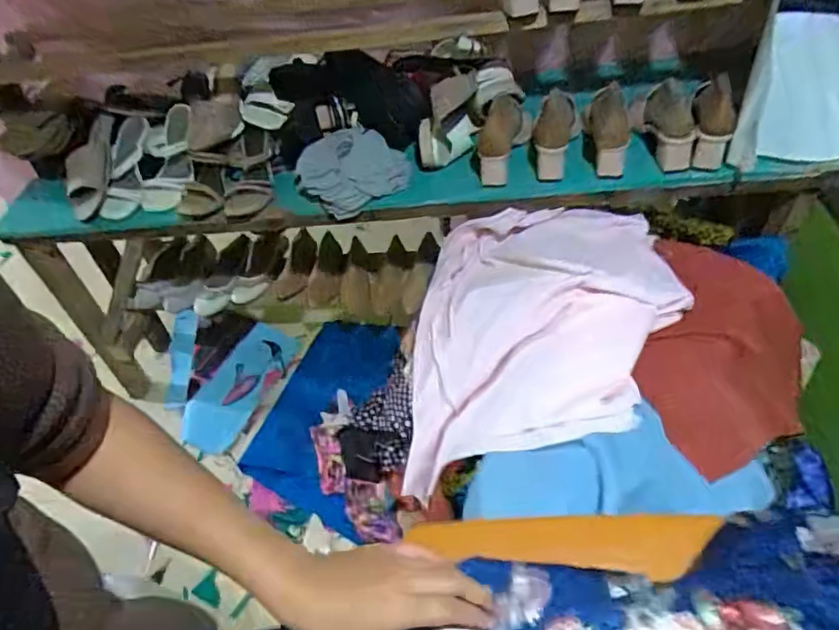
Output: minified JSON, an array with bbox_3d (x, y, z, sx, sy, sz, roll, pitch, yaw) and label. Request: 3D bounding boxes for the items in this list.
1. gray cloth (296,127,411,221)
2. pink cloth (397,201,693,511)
[{"bbox_3d":[-0.126,-0.280,1.076,0.207,0.072,0.185,-6,49,-1],"label":"gray cloth"},{"bbox_3d":[0.166,0.029,0.958,0.484,0.148,0.481,-17,42,38],"label":"pink cloth"}]

